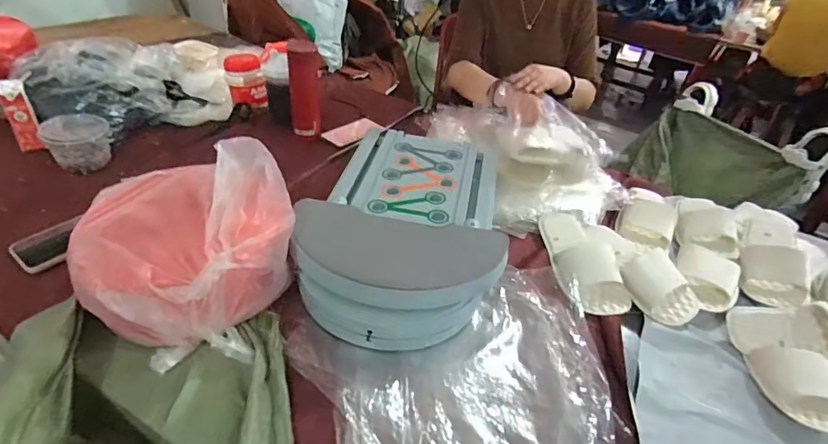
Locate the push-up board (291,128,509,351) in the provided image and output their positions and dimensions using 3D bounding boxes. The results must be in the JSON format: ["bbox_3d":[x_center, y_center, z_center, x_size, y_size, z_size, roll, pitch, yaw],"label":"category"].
[{"bbox_3d":[0.001,-0.017,0.801,0.313,0.111,0.511,13,38,6],"label":"push-up board"}]

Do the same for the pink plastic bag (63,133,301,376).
[{"bbox_3d":[-0.305,0.020,0.632,0.263,0.206,0.281,-8,41,-19],"label":"pink plastic bag"}]

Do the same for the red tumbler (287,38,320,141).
[{"bbox_3d":[-0.255,-0.299,1.047,0.072,0.224,0.065,-1,39,-11],"label":"red tumbler"}]

